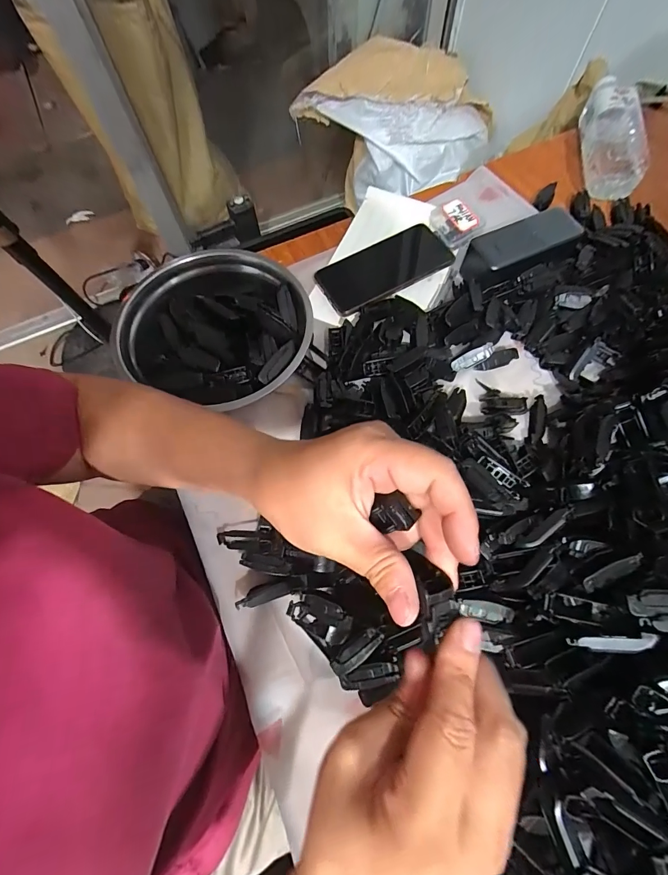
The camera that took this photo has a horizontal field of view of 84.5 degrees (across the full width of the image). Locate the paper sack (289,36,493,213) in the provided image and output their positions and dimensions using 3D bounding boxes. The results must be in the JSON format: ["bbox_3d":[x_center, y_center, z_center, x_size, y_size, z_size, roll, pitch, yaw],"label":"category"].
[{"bbox_3d":[0.159,-0.801,0.975,0.497,0.300,0.197,-7,69,0],"label":"paper sack"}]

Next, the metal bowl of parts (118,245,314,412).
[{"bbox_3d":[-0.125,-0.118,0.409,0.203,0.052,0.194,22,72,10],"label":"metal bowl of parts"}]

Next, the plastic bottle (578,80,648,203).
[{"bbox_3d":[0.386,-0.414,0.507,0.072,0.062,0.177,11,70,6],"label":"plastic bottle"}]

